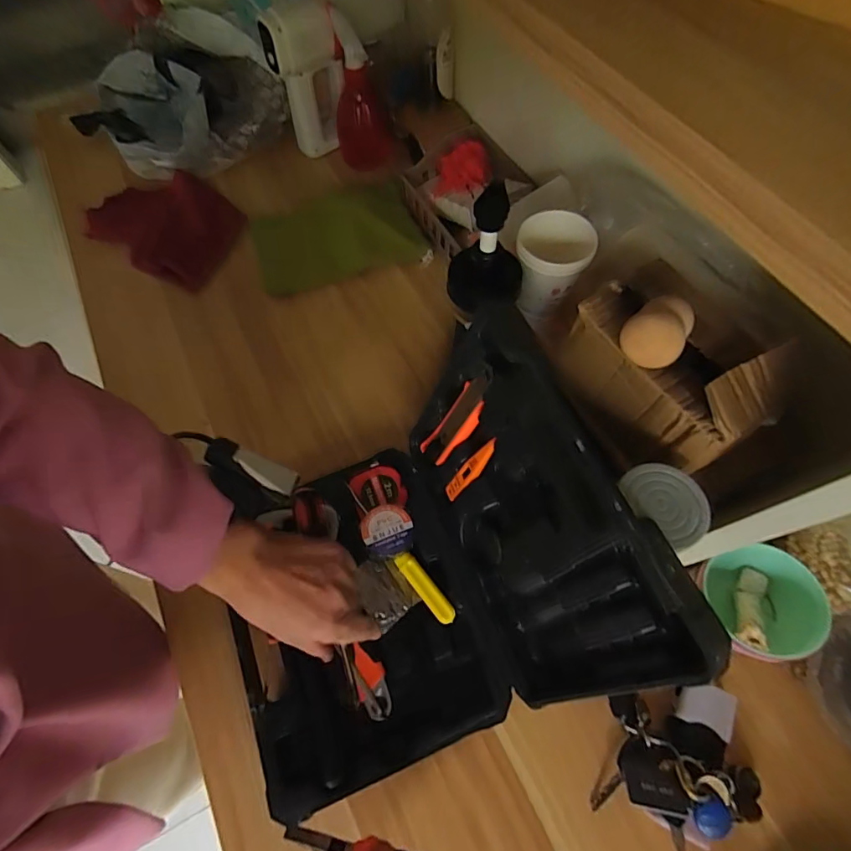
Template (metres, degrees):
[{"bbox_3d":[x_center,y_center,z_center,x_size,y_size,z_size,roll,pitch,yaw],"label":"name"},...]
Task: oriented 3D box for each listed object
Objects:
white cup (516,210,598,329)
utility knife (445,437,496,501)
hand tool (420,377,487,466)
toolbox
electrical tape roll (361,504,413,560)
[{"bbox_3d":[0.116,-0.146,0.441,0.063,0.076,0.068,-1,65,2],"label":"white cup"},{"bbox_3d":[0.041,0.042,0.430,0.006,0.102,0.015,-12,62,-31],"label":"utility knife"},{"bbox_3d":[0.027,0.001,0.442,0.010,0.128,0.032,-7,62,-30],"label":"hand tool"},{"bbox_3d":[-0.027,0.117,0.369,0.307,0.223,0.265,-23,66,-9],"label":"toolbox"},{"bbox_3d":[-0.037,0.105,0.466,0.048,0.025,0.050,-1,65,2],"label":"electrical tape roll"}]

